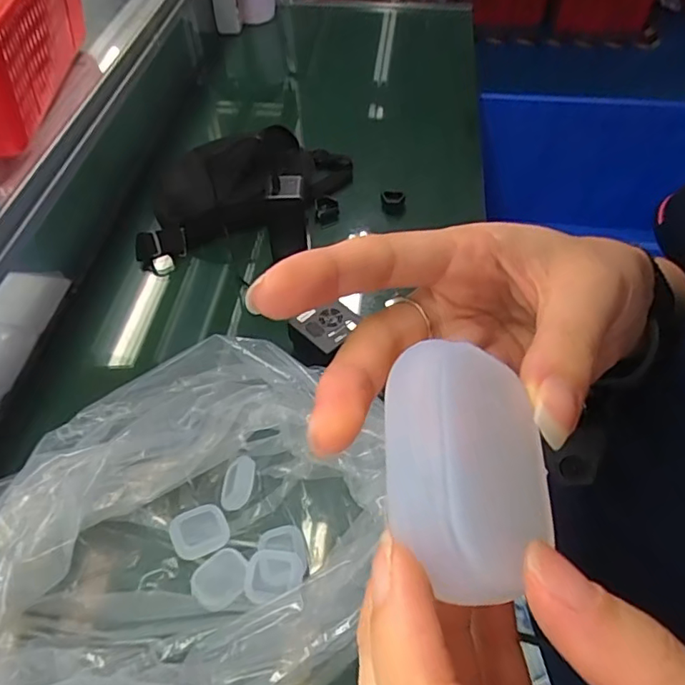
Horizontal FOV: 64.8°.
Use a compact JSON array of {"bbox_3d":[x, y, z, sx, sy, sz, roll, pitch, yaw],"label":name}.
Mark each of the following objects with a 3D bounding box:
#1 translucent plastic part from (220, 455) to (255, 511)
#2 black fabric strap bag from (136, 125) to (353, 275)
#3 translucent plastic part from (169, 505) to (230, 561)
[{"bbox_3d":[-0.114,0.152,0.584,0.030,0.019,0.053,8,53,6],"label":"translucent plastic part"},{"bbox_3d":[-0.155,-0.240,0.895,0.361,0.098,0.225,-12,54,-9],"label":"black fabric strap bag"},{"bbox_3d":[-0.146,0.194,0.552,0.055,0.016,0.045,-13,54,-31],"label":"translucent plastic part"}]

